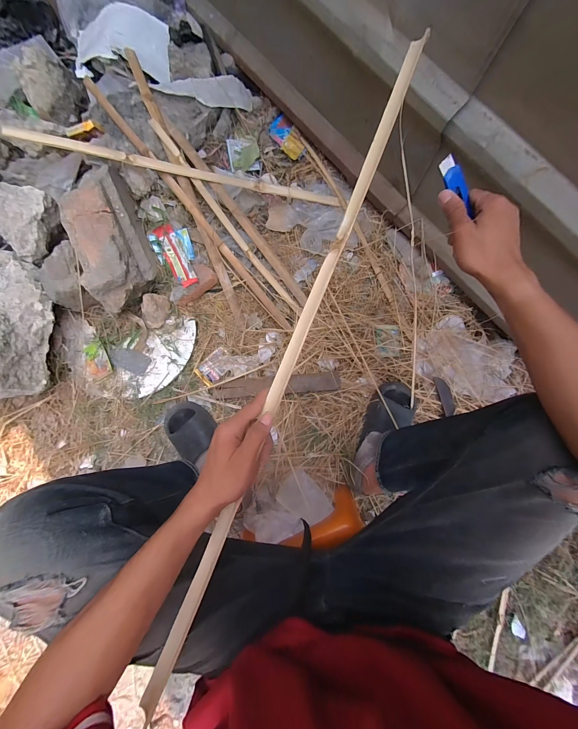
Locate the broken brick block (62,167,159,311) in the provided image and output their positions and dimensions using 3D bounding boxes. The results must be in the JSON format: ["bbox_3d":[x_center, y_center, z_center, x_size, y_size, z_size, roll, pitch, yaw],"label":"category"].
[{"bbox_3d":[-0.469,-0.328,0.716,0.158,0.113,0.351,-22,83,-5],"label":"broken brick block"}]

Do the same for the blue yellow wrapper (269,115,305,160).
[{"bbox_3d":[-0.005,-0.727,0.882,0.069,0.008,0.145,-39,85,9],"label":"blue yellow wrapper"}]

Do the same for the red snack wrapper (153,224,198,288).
[{"bbox_3d":[-0.322,-0.305,0.792,0.054,0.050,0.200,-26,83,-6],"label":"red snack wrapper"}]

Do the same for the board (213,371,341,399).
[{"bbox_3d":[-0.033,0.059,0.783,0.359,0.025,0.052,-4,81,-3],"label":"board"}]

